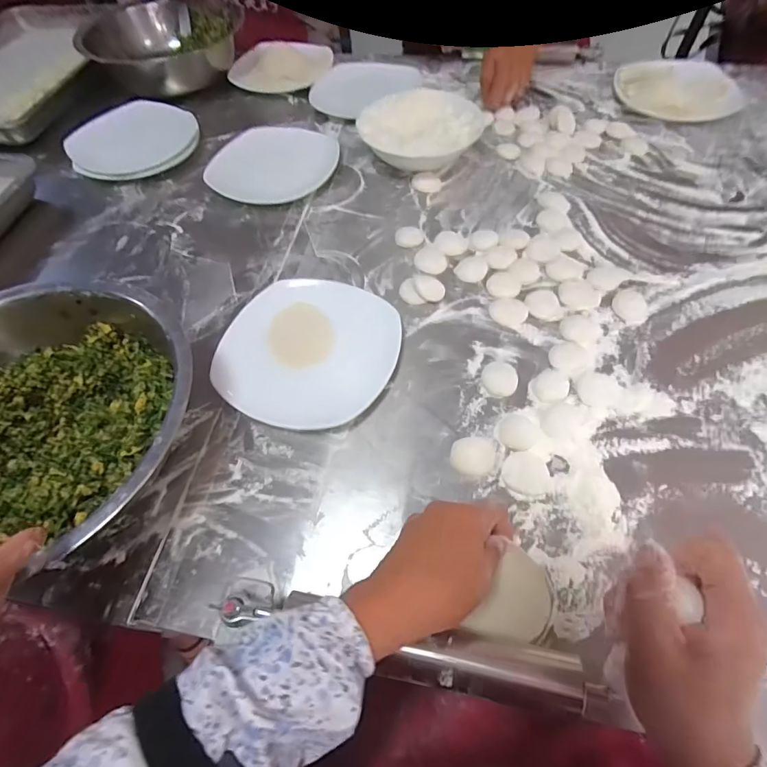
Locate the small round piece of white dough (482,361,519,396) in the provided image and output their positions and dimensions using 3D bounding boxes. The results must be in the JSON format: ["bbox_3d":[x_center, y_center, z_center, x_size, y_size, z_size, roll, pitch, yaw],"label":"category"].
[{"bbox_3d":[0.115,-0.005,0.438,0.034,0.004,0.040,8,60,9],"label":"small round piece of white dough"}]

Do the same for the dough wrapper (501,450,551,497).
[{"bbox_3d":[0.124,0.077,0.385,0.040,0.005,0.039,9,60,10],"label":"dough wrapper"}]

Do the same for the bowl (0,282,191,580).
[{"bbox_3d":[-0.292,0.034,0.387,0.272,0.101,0.242,-9,59,-2],"label":"bowl"}]

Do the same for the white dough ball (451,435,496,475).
[{"bbox_3d":[0.080,0.063,0.393,0.038,0.012,0.035,-2,59,3],"label":"white dough ball"}]

